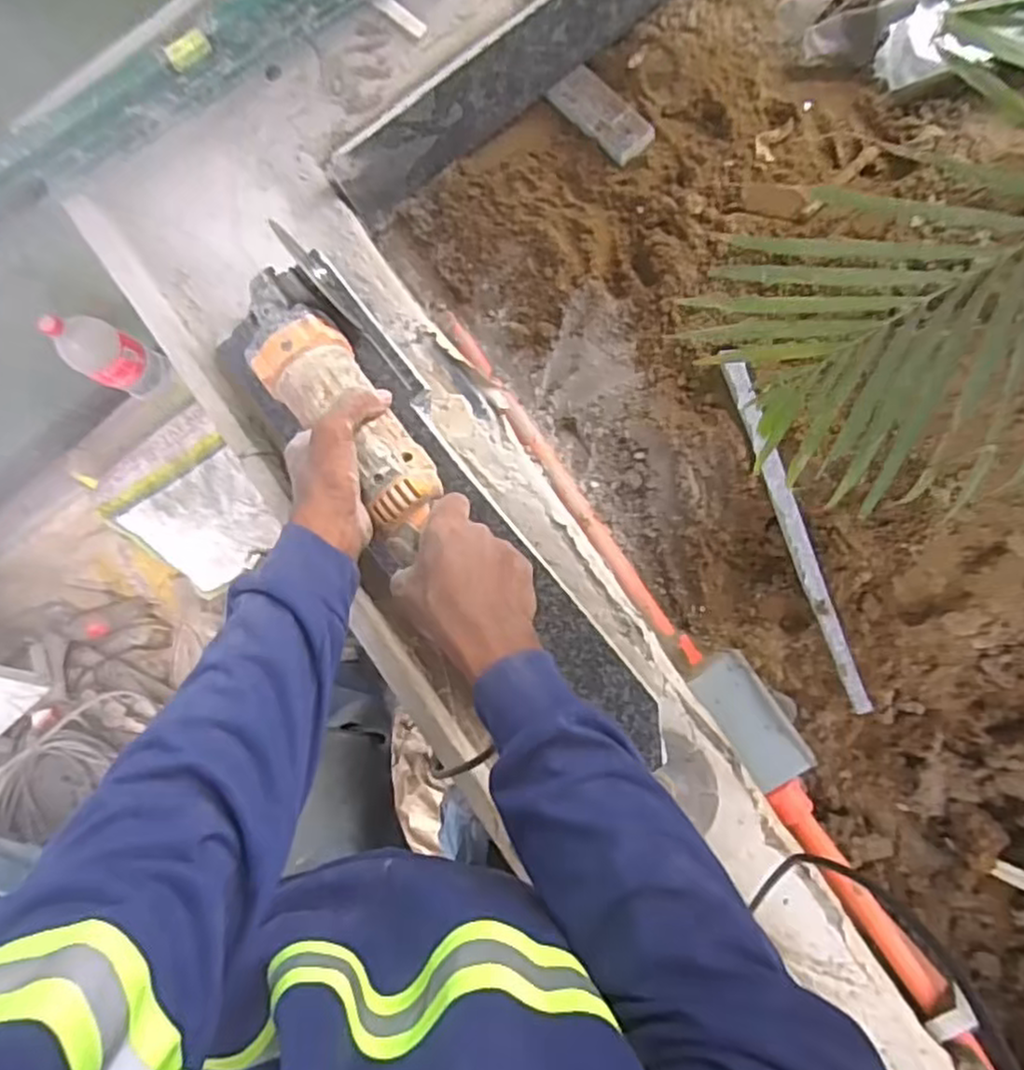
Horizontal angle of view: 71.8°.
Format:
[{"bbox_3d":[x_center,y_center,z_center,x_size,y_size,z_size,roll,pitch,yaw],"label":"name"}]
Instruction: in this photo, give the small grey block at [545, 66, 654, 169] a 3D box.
[{"bbox_3d":[0.088,-0.416,0.700,0.041,0.018,0.111,-45,83,2],"label":"small grey block"}]

